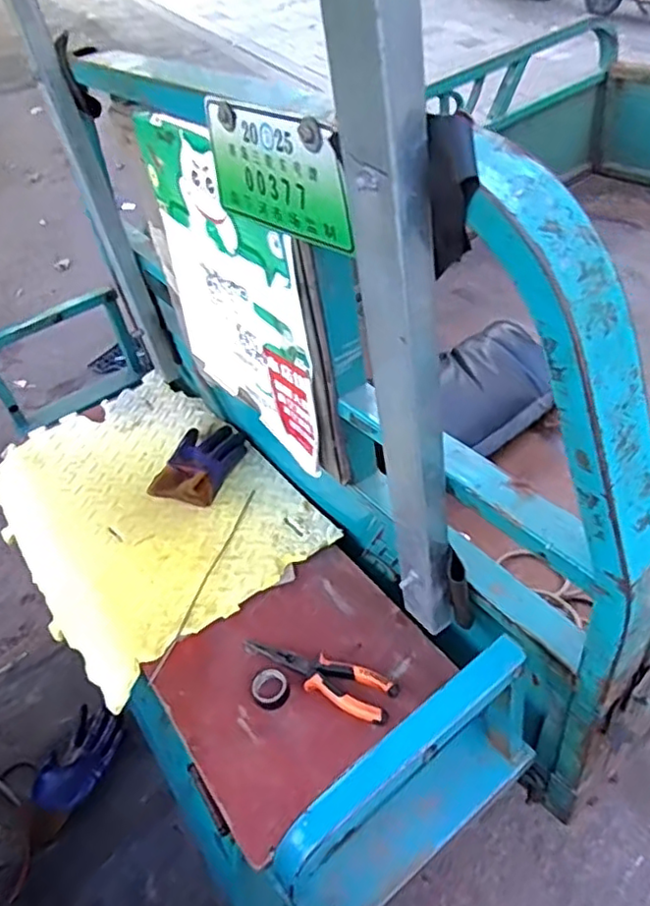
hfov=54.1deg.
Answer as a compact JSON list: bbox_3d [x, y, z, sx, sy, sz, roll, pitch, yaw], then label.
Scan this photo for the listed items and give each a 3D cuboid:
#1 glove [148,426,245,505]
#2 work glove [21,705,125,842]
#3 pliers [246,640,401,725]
[{"bbox_3d":[-0.200,0.011,1.025,0.106,0.051,0.174,11,48,17],"label":"glove"},{"bbox_3d":[-0.439,0.554,1.111,0.101,0.031,0.211,12,49,18],"label":"work glove"},{"bbox_3d":[-0.010,0.260,0.754,0.191,0.018,0.055,17,50,22],"label":"pliers"}]

